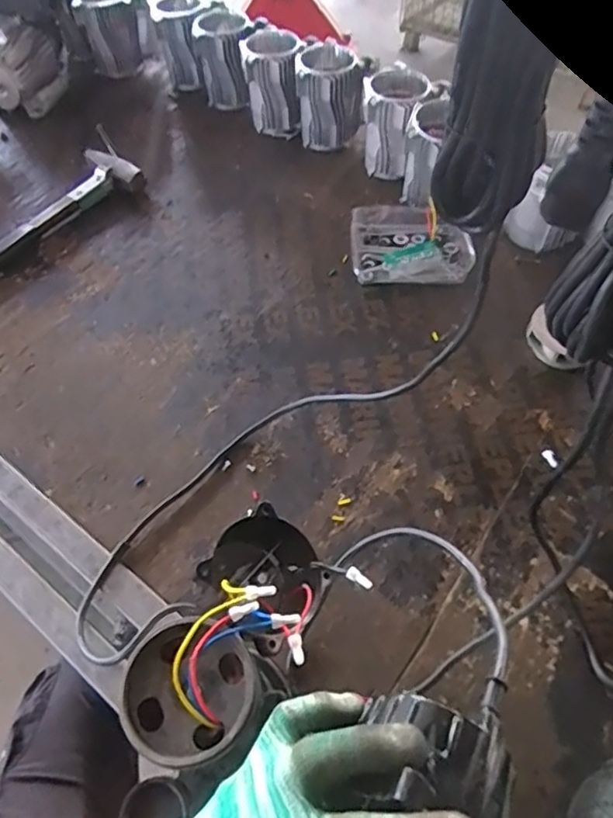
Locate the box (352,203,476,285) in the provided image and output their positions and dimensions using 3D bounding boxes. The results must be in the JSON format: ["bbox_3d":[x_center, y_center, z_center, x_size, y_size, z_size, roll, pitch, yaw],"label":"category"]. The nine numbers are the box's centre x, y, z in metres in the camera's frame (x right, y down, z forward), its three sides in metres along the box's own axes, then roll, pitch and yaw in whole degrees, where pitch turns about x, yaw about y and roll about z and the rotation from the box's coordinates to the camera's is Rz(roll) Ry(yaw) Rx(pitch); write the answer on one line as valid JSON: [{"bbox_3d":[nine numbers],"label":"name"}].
[{"bbox_3d":[0.157,-0.255,0.893,0.178,0.037,0.155,-1,56,1],"label":"box"}]

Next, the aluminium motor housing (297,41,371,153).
[{"bbox_3d":[0.040,-0.522,0.998,0.109,0.145,0.119,-1,56,0],"label":"aluminium motor housing"}]

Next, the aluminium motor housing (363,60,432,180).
[{"bbox_3d":[0.141,-0.466,0.952,0.096,0.149,0.122,9,57,8],"label":"aluminium motor housing"}]

